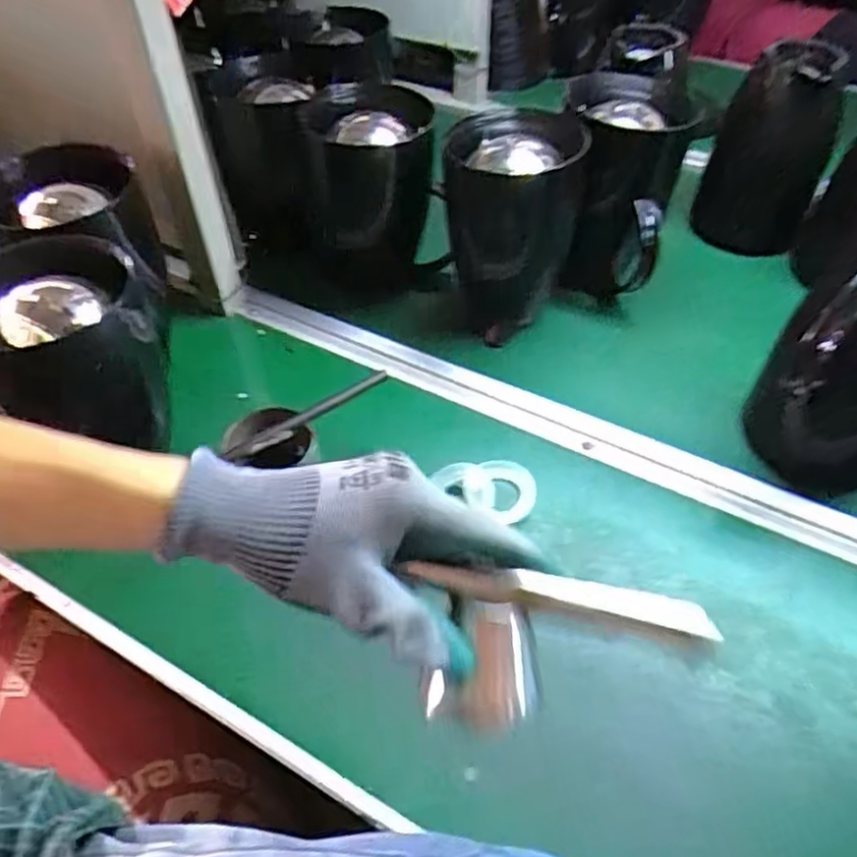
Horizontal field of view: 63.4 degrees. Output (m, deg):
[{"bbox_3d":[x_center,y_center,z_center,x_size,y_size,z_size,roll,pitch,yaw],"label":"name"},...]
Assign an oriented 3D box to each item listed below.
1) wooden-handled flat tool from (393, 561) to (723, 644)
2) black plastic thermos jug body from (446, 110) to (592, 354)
[{"bbox_3d":[0.060,0.078,0.327,0.138,0.014,0.024,6,48,14],"label":"wooden-handled flat tool"},{"bbox_3d":[0.080,-0.198,0.682,0.123,0.187,0.120,-2,48,-1],"label":"black plastic thermos jug body"}]

